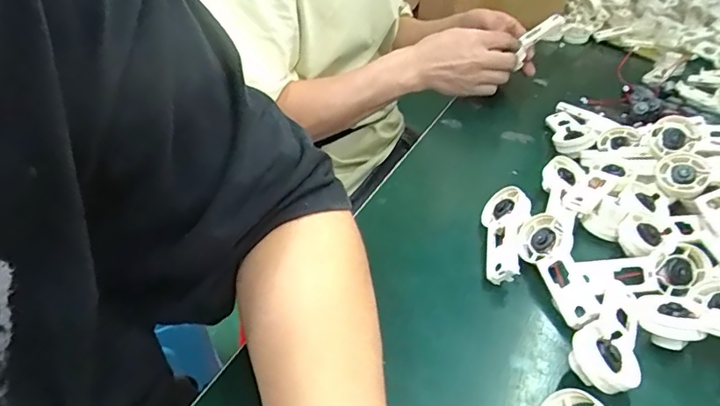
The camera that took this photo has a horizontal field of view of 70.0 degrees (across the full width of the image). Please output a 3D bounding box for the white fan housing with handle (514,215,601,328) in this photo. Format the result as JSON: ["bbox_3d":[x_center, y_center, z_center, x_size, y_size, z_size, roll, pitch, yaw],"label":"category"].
[{"bbox_3d":[0.141,0.045,0.363,0.036,0.015,0.094,-40,36,16],"label":"white fan housing with handle"}]

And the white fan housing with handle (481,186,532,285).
[{"bbox_3d":[0.111,0.024,0.396,0.034,0.037,0.087,10,35,13],"label":"white fan housing with handle"}]

